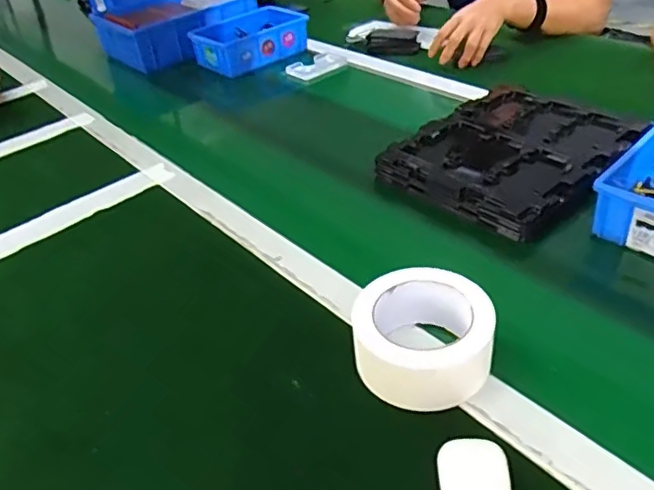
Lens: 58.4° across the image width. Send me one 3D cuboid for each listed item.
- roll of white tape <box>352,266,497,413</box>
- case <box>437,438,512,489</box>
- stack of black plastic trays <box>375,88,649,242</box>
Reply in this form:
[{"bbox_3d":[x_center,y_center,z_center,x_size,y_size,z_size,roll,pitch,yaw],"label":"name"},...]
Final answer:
[{"bbox_3d":[0.080,0.073,0.478,0.110,0.056,0.105,-4,38,3],"label":"roll of white tape"},{"bbox_3d":[0.100,0.157,0.399,0.045,0.020,0.043,-2,38,6],"label":"case"},{"bbox_3d":[0.235,-0.121,0.733,0.274,0.039,0.228,-31,44,-28],"label":"stack of black plastic trays"}]

